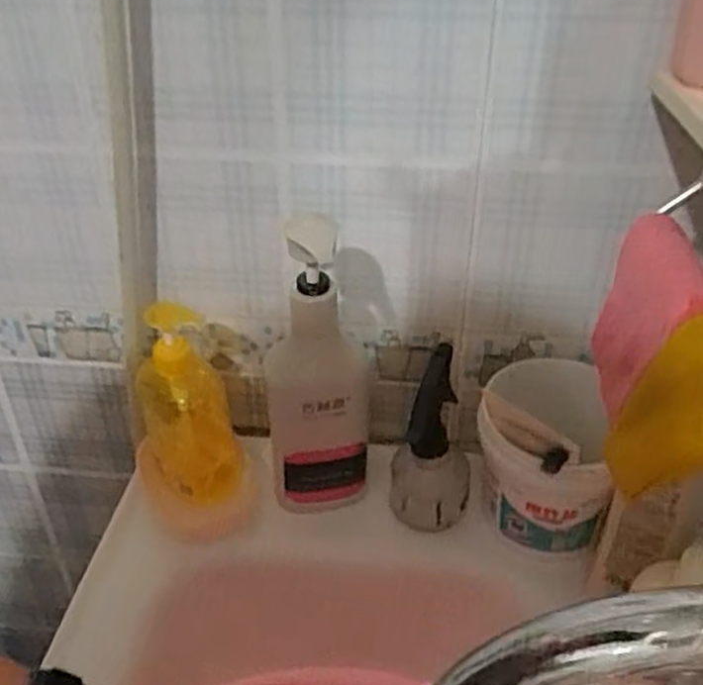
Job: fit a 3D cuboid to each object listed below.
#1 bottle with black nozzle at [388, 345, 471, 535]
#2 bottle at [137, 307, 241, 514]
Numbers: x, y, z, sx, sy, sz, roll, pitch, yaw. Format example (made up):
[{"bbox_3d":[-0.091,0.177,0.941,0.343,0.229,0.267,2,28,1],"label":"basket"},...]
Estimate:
[{"bbox_3d":[0.068,0.079,0.617,0.068,0.145,0.081,3,36,7],"label":"bottle with black nozzle"},{"bbox_3d":[-0.144,0.056,0.619,0.082,0.185,0.051,-12,37,-14],"label":"bottle"}]

